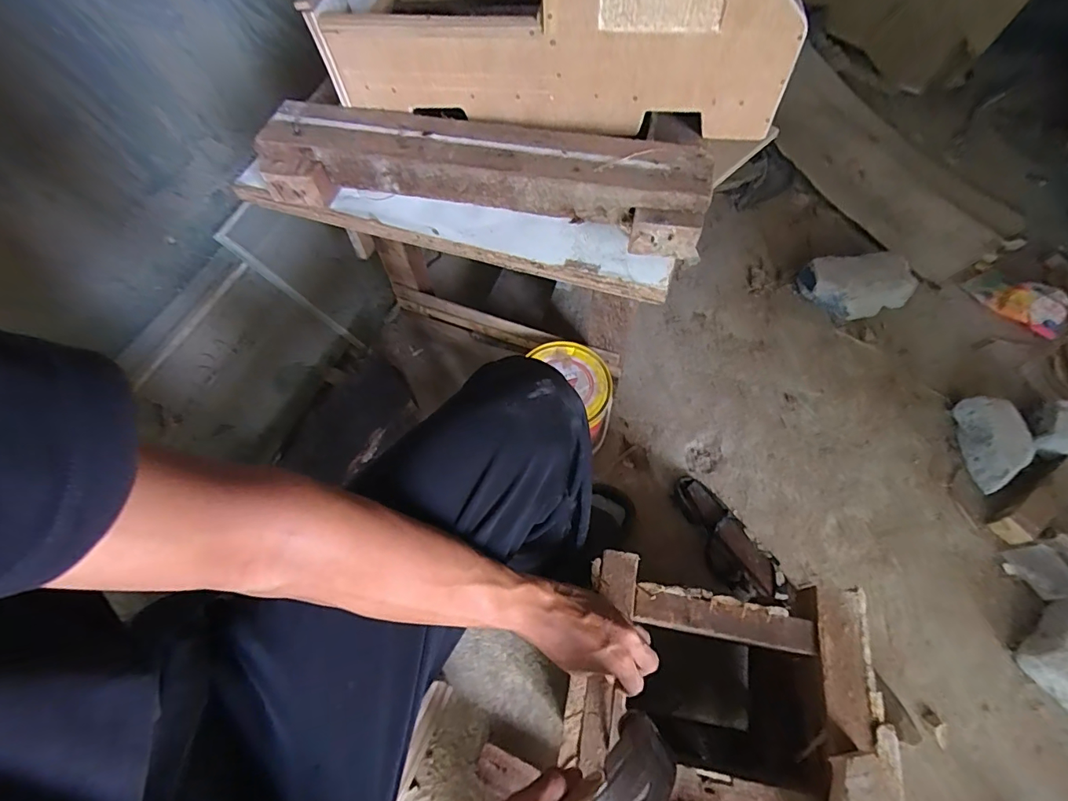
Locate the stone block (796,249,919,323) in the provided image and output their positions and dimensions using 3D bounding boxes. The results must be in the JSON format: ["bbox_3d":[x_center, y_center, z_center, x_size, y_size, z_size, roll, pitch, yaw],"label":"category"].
[{"bbox_3d":[0.640,-0.225,0.920,0.205,0.077,0.110,-7,64,-4],"label":"stone block"}]

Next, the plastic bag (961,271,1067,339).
[{"bbox_3d":[0.947,-0.196,0.913,0.173,0.052,0.076,38,69,17],"label":"plastic bag"}]

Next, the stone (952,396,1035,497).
[{"bbox_3d":[0.767,0.067,0.777,0.064,0.075,0.157,5,64,2],"label":"stone"}]

